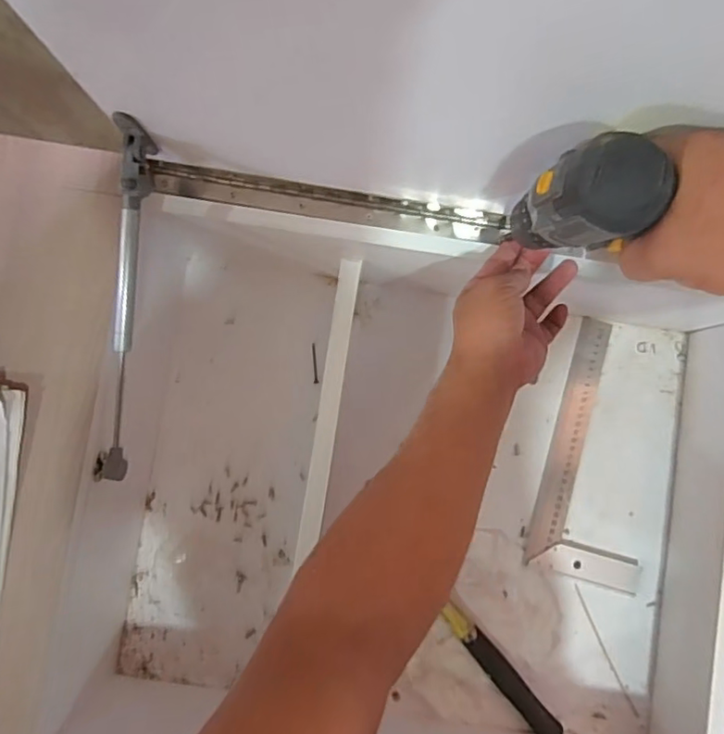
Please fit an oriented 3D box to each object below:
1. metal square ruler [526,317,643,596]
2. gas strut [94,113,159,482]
[{"bbox_3d":[0.293,0.103,0.675,0.131,0.009,0.299,16,85,-1],"label":"metal square ruler"},{"bbox_3d":[-0.201,-0.047,0.486,0.019,0.045,0.305,10,105,-1],"label":"gas strut"}]

